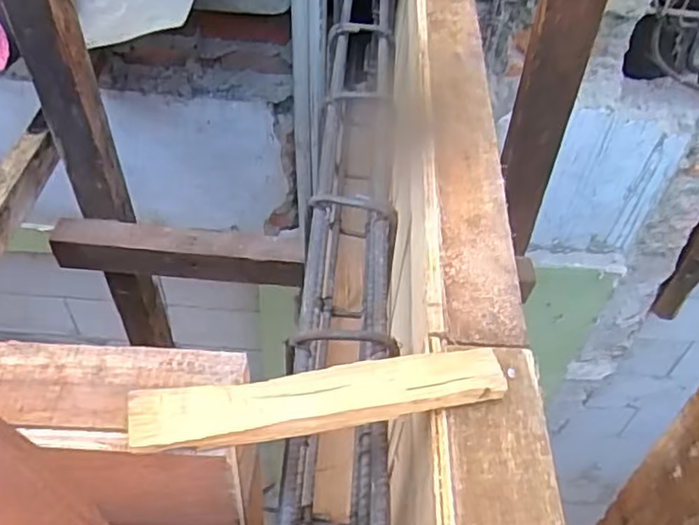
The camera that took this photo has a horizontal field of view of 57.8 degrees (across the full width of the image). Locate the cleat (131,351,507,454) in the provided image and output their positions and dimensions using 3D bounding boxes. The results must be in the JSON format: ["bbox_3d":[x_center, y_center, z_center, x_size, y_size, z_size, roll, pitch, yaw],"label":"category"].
[{"bbox_3d":[-0.014,0.075,0.353,0.204,0.015,0.032,-7,48,-11],"label":"cleat"}]

